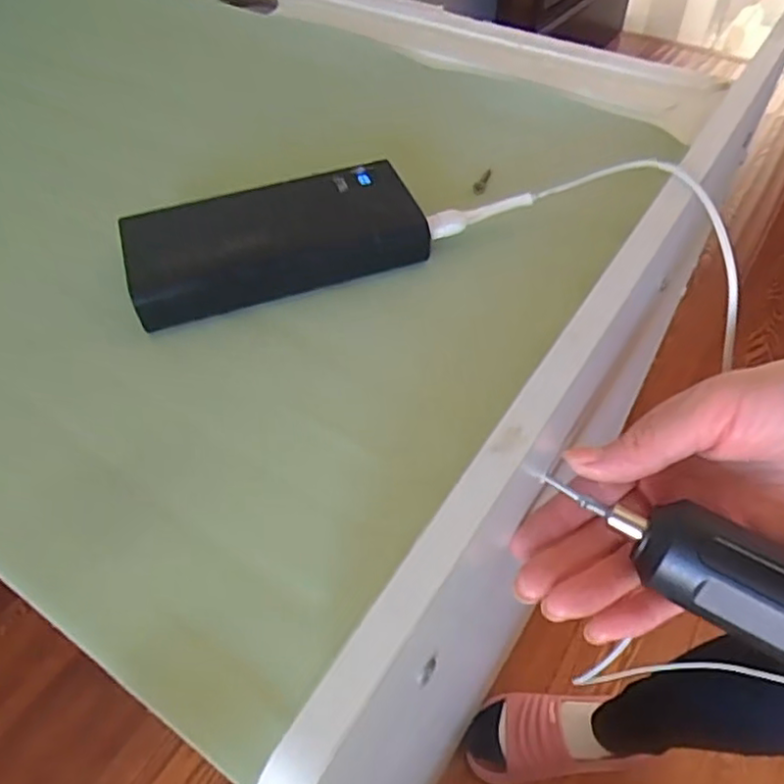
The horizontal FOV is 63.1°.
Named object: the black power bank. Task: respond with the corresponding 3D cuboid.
[{"bbox_3d":[-0.058,-0.077,0.313,0.138,0.028,0.060,-17,53,-11],"label":"black power bank"}]

